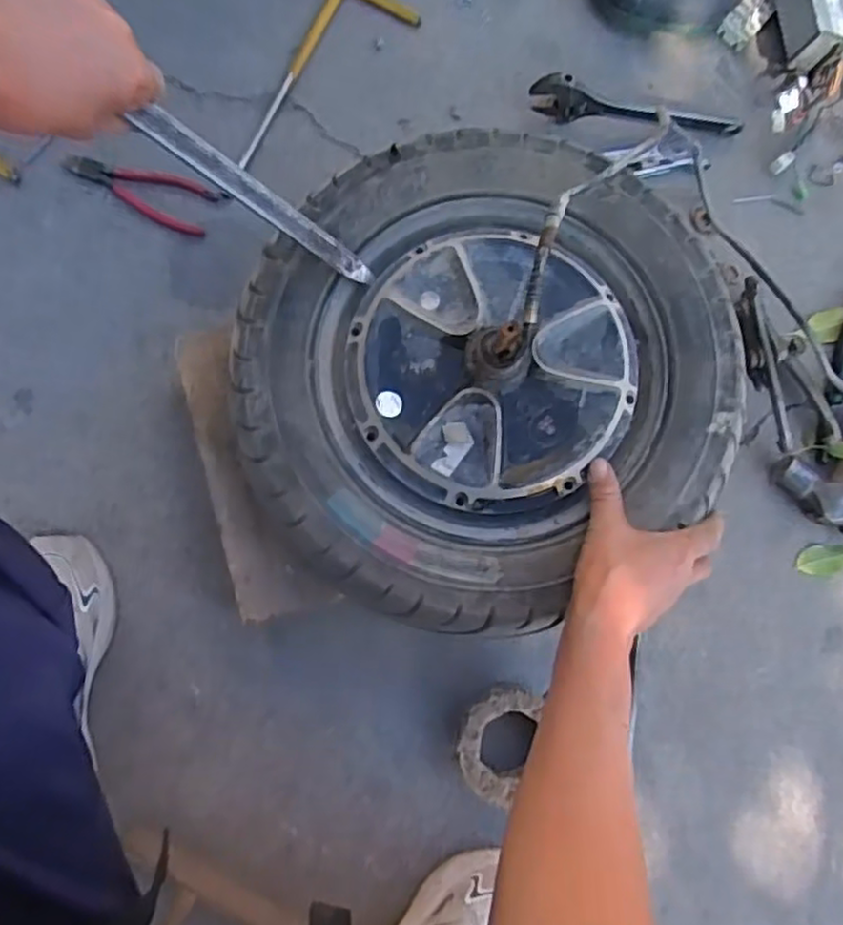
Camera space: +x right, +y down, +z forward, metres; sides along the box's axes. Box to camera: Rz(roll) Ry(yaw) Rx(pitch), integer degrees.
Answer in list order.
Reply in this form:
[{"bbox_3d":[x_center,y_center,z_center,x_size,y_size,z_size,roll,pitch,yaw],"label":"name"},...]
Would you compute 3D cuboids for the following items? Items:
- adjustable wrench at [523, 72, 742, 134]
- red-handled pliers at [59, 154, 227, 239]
[{"bbox_3d":[0.232,-0.375,0.723,0.237,0.060,0.025,3,81,-8],"label":"adjustable wrench"},{"bbox_3d":[-0.278,-0.276,0.688,0.151,0.015,0.054,22,83,-3],"label":"red-handled pliers"}]

